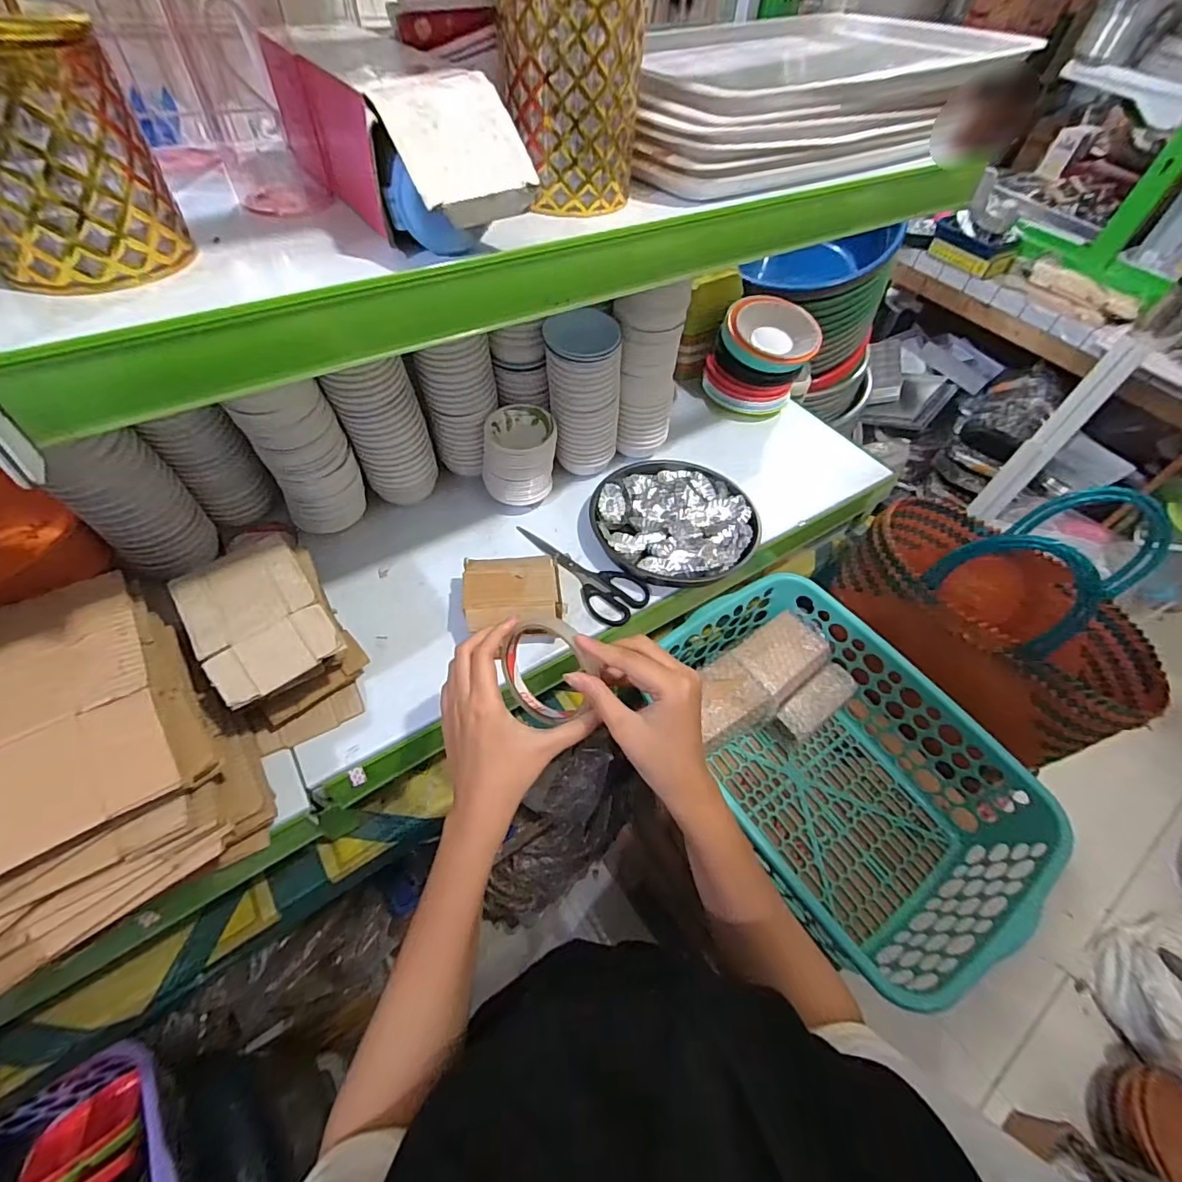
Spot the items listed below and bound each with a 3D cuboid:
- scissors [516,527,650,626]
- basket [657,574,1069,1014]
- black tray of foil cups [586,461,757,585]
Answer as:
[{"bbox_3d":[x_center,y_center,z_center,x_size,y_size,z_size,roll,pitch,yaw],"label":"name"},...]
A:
[{"bbox_3d":[-0.023,-0.023,0.644,0.191,0.013,0.070,30,57,16],"label":"scissors"},{"bbox_3d":[0.287,0.217,0.672,0.314,0.153,0.444,-30,62,-24],"label":"basket"},{"bbox_3d":[0.108,-0.092,0.682,0.208,0.042,0.198,13,54,4],"label":"black tray of foil cups"}]

